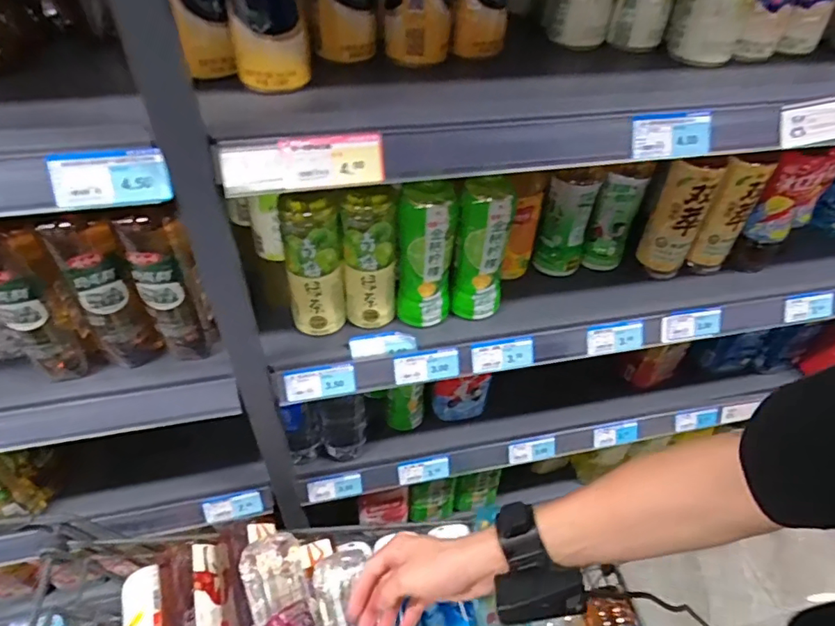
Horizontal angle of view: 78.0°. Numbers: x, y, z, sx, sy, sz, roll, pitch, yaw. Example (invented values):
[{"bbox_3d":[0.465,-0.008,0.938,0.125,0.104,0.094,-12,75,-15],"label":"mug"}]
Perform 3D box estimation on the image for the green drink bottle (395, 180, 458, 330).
[{"bbox_3d":[0.009,-0.064,0.599,0.073,0.169,0.058,6,45,2],"label":"green drink bottle"}]

